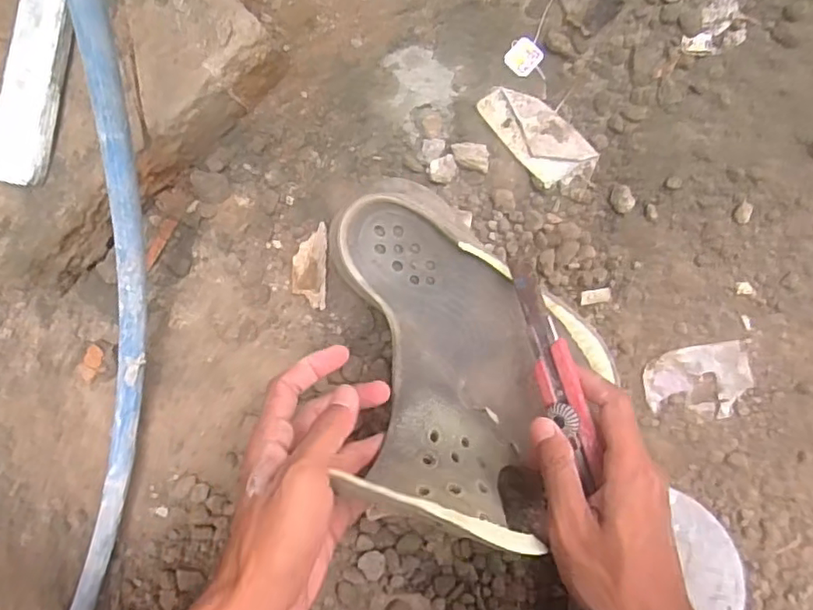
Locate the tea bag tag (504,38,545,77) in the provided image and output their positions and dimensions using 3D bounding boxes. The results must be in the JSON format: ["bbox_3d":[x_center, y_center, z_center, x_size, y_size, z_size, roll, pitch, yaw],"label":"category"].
[{"bbox_3d":[0.090,-0.190,0.467,0.024,0.004,0.024,40,94,4],"label":"tea bag tag"}]

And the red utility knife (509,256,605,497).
[{"bbox_3d":[0.095,0.041,0.395,0.024,0.015,0.147,-19,85,5],"label":"red utility knife"}]

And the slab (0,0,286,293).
[{"bbox_3d":[-0.251,-0.160,0.444,0.209,0.082,0.269,44,94,2],"label":"slab"}]

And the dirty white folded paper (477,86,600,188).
[{"bbox_3d":[0.099,-0.128,0.469,0.097,0.010,0.045,43,94,4],"label":"dirty white folded paper"}]

